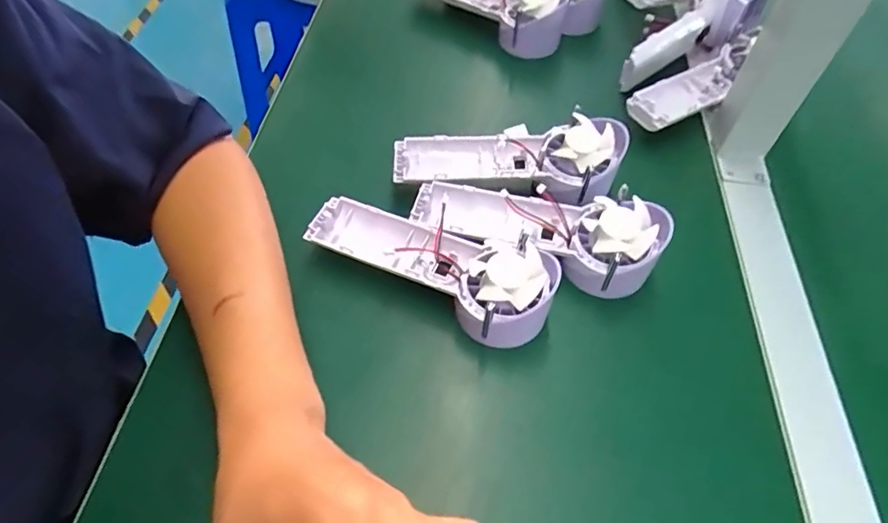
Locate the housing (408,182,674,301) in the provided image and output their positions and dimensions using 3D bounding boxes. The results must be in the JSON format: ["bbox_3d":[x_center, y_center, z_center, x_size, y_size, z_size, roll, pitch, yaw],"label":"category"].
[{"bbox_3d":[0.063,-0.023,0.373,0.171,0.051,0.058,13,56,8],"label":"housing"}]

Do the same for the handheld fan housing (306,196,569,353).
[{"bbox_3d":[-0.011,-0.003,0.357,0.171,0.051,0.055,26,58,16],"label":"handheld fan housing"}]

